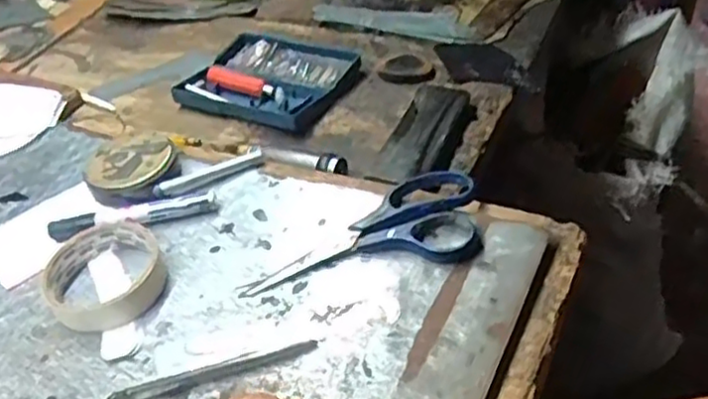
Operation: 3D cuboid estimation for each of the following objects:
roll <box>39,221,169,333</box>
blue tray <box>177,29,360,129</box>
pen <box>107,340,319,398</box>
[{"bbox_3d":[-0.180,0.053,0.502,0.084,0.022,0.083,-4,40,3],"label":"roll"},{"bbox_3d":[-0.095,-0.128,0.727,0.173,0.021,0.135,18,48,22],"label":"blue tray"},{"bbox_3d":[-0.087,0.107,0.431,0.129,0.008,0.012,-13,40,-7],"label":"pen"}]

